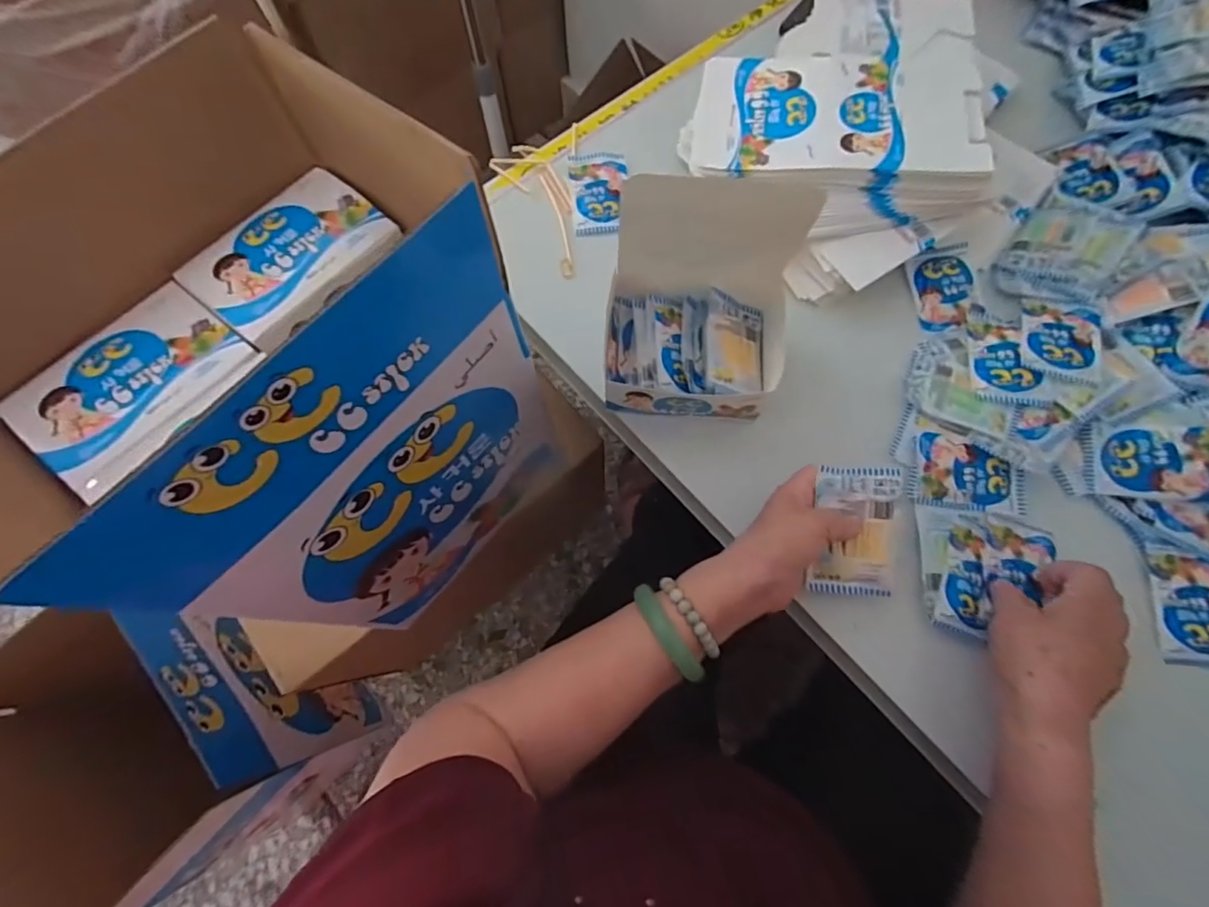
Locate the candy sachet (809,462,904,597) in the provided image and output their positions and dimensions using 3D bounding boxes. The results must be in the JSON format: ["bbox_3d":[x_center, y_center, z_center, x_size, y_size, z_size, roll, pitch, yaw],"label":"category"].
[{"bbox_3d":[0.199,0.062,0.423,0.059,0.011,0.101,3,95,11],"label":"candy sachet"}]

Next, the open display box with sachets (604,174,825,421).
[{"bbox_3d":[0.078,-0.121,0.436,0.147,0.158,0.139,5,72,3],"label":"open display box with sachets"}]

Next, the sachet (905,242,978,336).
[{"bbox_3d":[0.340,-0.164,0.531,0.065,0.010,0.091,-1,72,1],"label":"sachet"}]

